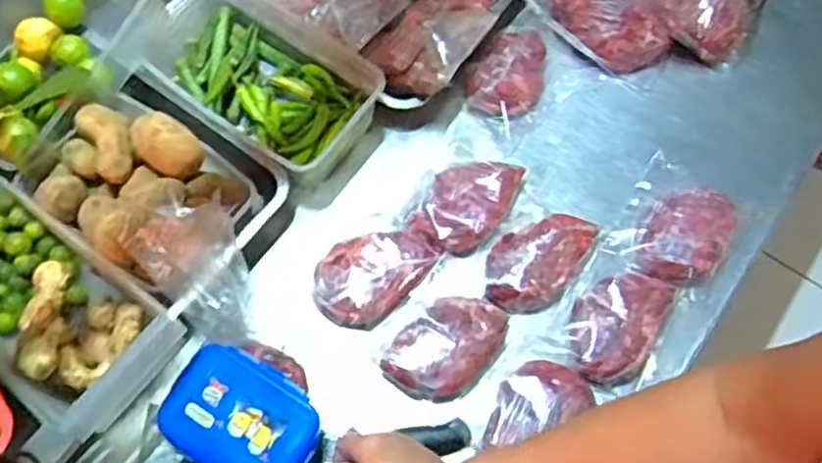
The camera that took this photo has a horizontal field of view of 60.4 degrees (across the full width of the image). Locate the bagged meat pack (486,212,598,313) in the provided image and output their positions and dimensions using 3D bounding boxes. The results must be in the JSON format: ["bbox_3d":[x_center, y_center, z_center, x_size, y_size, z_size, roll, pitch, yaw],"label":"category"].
[{"bbox_3d":[0.137,0.029,0.764,0.086,0.030,0.128,34,69,11],"label":"bagged meat pack"}]

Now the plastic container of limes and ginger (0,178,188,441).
[{"bbox_3d":[-0.367,0.064,0.693,0.305,0.080,0.133,31,68,26],"label":"plastic container of limes and ginger"}]

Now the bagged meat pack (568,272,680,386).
[{"bbox_3d":[0.215,0.093,0.736,0.086,0.026,0.130,30,69,10],"label":"bagged meat pack"}]

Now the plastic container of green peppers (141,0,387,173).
[{"bbox_3d":[-0.175,-0.173,0.824,0.257,0.067,0.163,34,69,11],"label":"plastic container of green peppers"}]

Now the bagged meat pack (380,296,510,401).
[{"bbox_3d":[0.039,0.115,0.725,0.089,0.029,0.124,35,70,12],"label":"bagged meat pack"}]

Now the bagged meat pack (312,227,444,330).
[{"bbox_3d":[-0.040,0.040,0.757,0.093,0.025,0.135,41,71,14],"label":"bagged meat pack"}]

